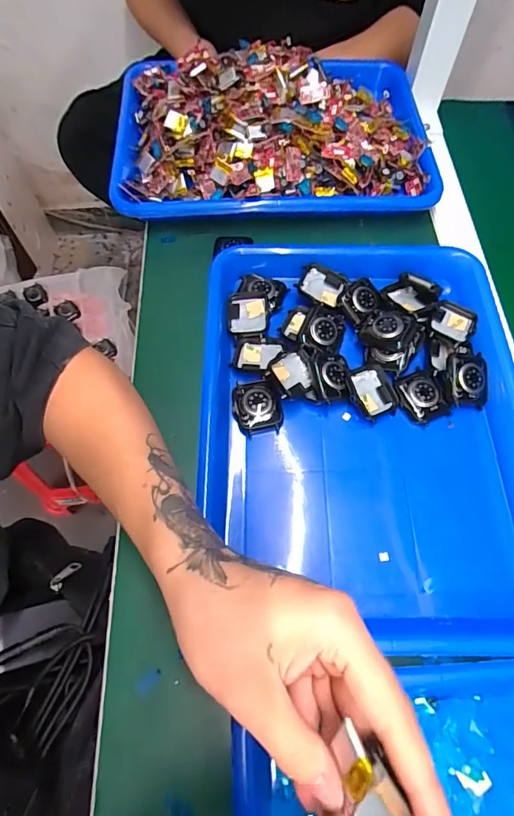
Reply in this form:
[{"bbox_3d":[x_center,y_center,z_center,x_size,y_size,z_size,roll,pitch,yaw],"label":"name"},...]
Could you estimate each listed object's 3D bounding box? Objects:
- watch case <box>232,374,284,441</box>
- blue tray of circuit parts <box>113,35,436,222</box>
[{"bbox_3d":[0.000,-0.002,0.355,0.038,0.014,0.046,-9,65,-3],"label":"watch case"},{"bbox_3d":[0.013,-0.308,0.482,0.341,0.076,0.240,-2,65,0],"label":"blue tray of circuit parts"}]

